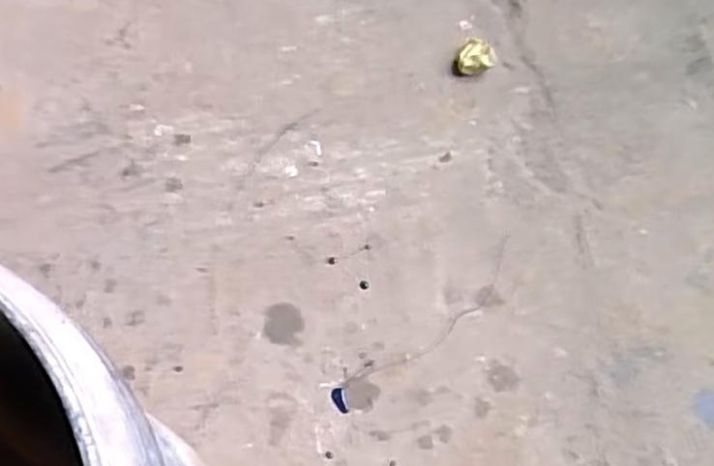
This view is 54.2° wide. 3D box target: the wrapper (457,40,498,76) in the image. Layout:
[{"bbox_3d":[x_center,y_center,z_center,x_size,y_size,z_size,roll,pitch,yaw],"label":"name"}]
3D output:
[{"bbox_3d":[0.123,-0.178,0.719,0.036,0.016,0.038,0,66,0],"label":"wrapper"}]

